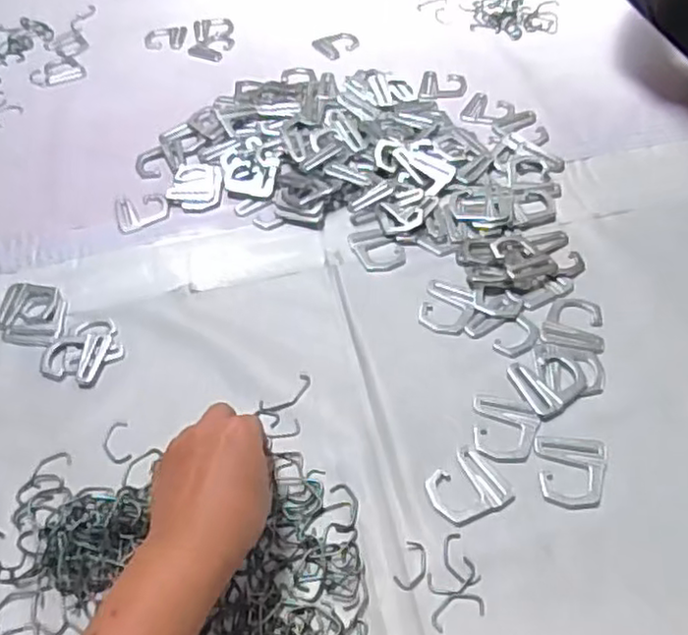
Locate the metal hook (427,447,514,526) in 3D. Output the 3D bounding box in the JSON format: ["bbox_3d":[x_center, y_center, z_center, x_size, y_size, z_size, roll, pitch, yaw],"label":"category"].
[{"bbox_3d":[0.084,0.117,0.461,0.048,0.004,0.047,-31,56,-19],"label":"metal hook"}]

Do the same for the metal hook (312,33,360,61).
[{"bbox_3d":[-0.009,-0.336,0.829,0.049,0.010,0.042,-34,57,-20],"label":"metal hook"}]

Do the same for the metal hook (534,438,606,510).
[{"bbox_3d":[0.159,0.105,0.464,0.046,0.004,0.051,2,52,6],"label":"metal hook"}]

